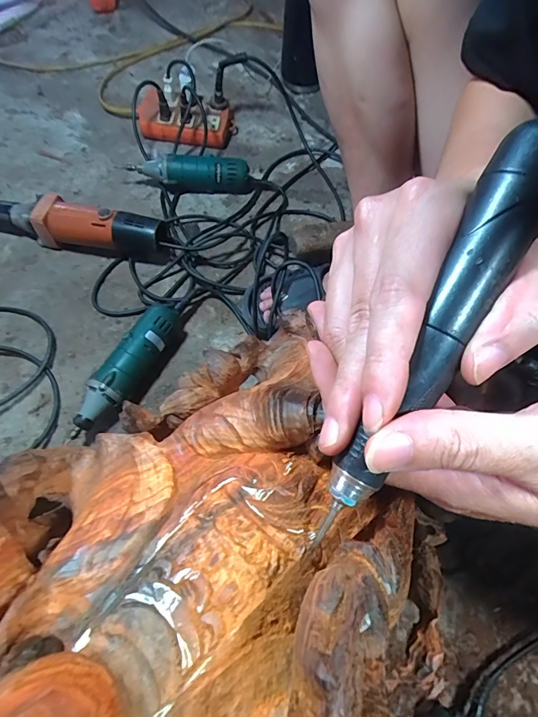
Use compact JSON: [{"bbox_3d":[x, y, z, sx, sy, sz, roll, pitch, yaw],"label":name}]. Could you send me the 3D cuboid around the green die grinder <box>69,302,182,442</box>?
[{"bbox_3d":[-0.190,0.014,0.545,0.055,0.056,0.209,21,65,8],"label":"green die grinder"}]

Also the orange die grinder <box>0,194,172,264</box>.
[{"bbox_3d":[-0.355,-0.224,0.645,0.399,0.069,0.064,12,64,3],"label":"orange die grinder"}]

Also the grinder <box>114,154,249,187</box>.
[{"bbox_3d":[-0.152,-0.332,0.717,0.227,0.058,0.045,2,64,-2],"label":"grinder"}]

